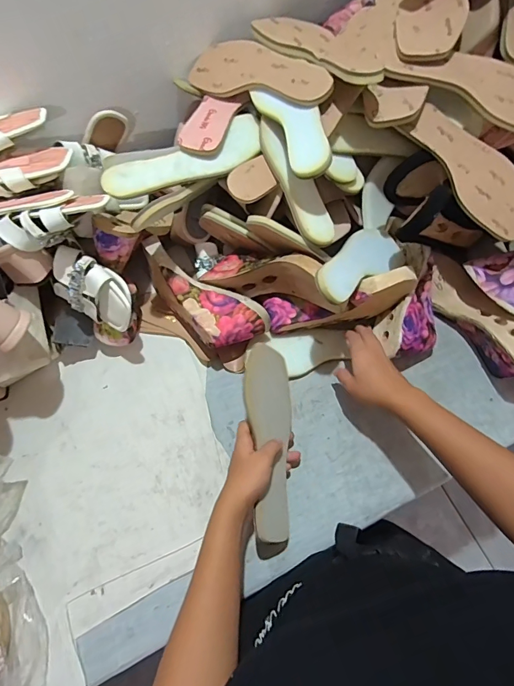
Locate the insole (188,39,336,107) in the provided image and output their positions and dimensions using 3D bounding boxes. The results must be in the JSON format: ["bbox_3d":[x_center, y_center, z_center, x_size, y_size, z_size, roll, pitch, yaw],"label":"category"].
[{"bbox_3d":[0.001,-0.371,0.556,0.238,0.009,0.083,32,93,28],"label":"insole"}]

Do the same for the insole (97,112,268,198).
[{"bbox_3d":[-0.092,-0.246,0.547,0.230,0.011,0.072,-28,76,-14],"label":"insole"}]

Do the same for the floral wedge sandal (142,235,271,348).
[{"bbox_3d":[-0.084,-0.070,0.610,0.093,0.087,0.210,-40,72,-14],"label":"floral wedge sandal"}]

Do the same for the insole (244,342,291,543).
[{"bbox_3d":[0.022,0.122,0.521,0.073,0.012,0.237,7,72,-38],"label":"insole"}]

